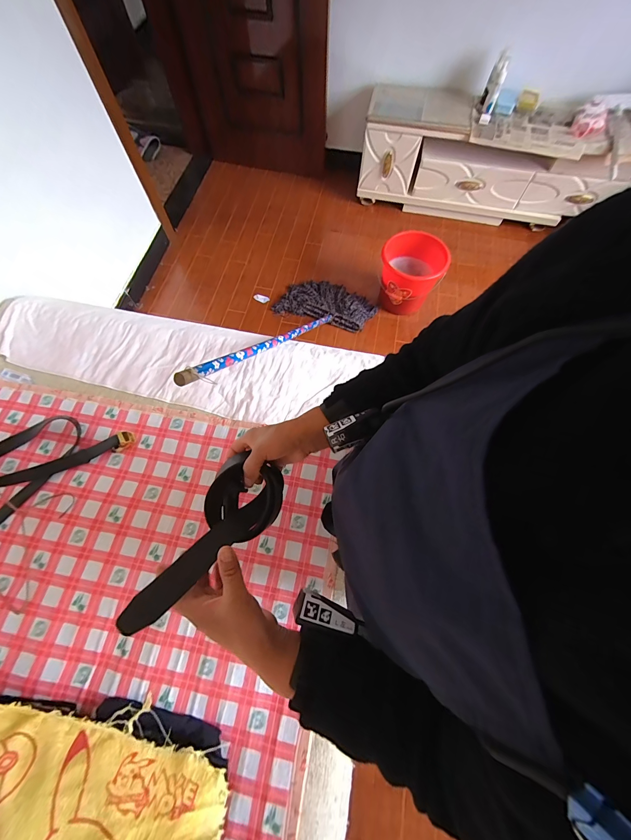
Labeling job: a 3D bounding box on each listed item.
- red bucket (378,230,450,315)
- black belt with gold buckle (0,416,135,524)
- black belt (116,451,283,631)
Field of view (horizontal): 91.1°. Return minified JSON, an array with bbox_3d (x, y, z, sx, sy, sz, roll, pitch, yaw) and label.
[{"bbox_3d":[0.461,-0.710,1.527,0.292,0.317,0.292,0,68,0],"label":"red bucket"},{"bbox_3d":[-0.800,0.153,0.792,0.593,0.049,0.222,-39,73,-15],"label":"black belt with gold buckle"},{"bbox_3d":[-0.120,0.135,0.364,0.086,0.058,0.217,29,44,10],"label":"black belt"}]

